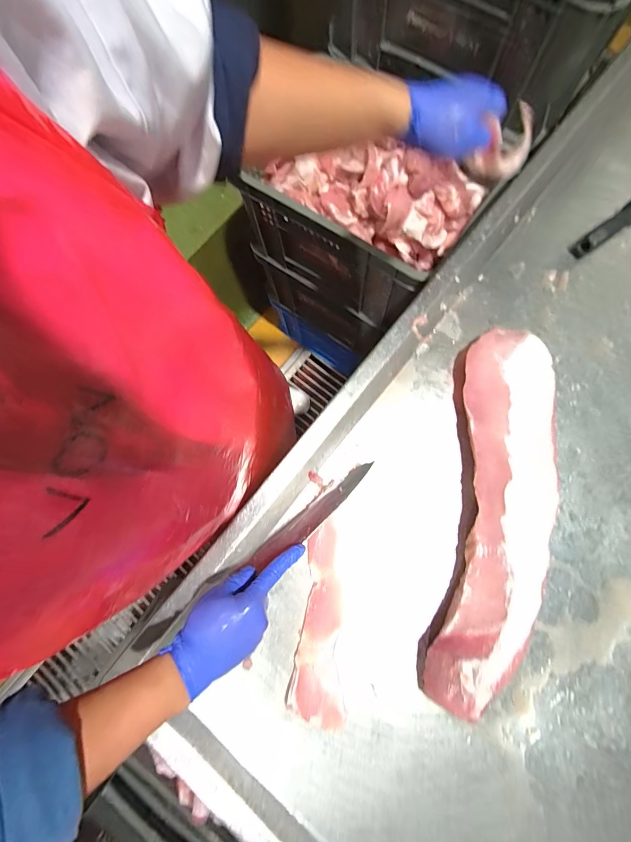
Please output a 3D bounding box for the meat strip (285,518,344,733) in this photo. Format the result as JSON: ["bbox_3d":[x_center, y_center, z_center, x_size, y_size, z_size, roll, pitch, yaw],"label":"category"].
[{"bbox_3d":[0.006,0.263,0.476,0.064,0.009,0.239,3,78,1],"label":"meat strip"}]

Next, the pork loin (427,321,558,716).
[{"bbox_3d":[0.243,0.110,0.477,0.127,0.058,0.493,11,78,4],"label":"pork loin"}]

